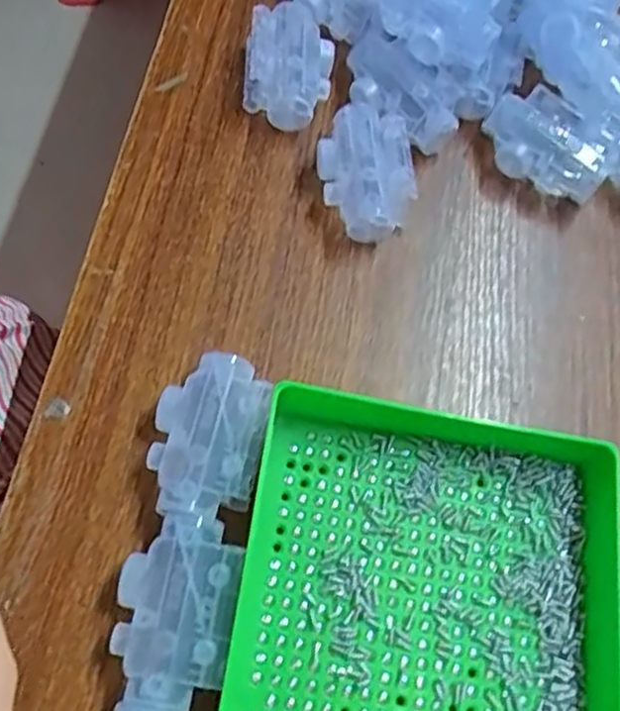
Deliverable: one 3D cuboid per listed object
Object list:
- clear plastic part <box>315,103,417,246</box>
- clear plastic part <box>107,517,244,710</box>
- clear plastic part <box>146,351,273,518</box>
[{"bbox_3d":[0.028,-0.093,0.362,0.045,0.027,0.069,-2,68,-8],"label":"clear plastic part"},{"bbox_3d":[-0.052,0.098,0.272,0.046,0.022,0.065,10,67,-3],"label":"clear plastic part"},{"bbox_3d":[-0.043,0.034,0.299,0.046,0.023,0.067,12,67,-2],"label":"clear plastic part"}]

